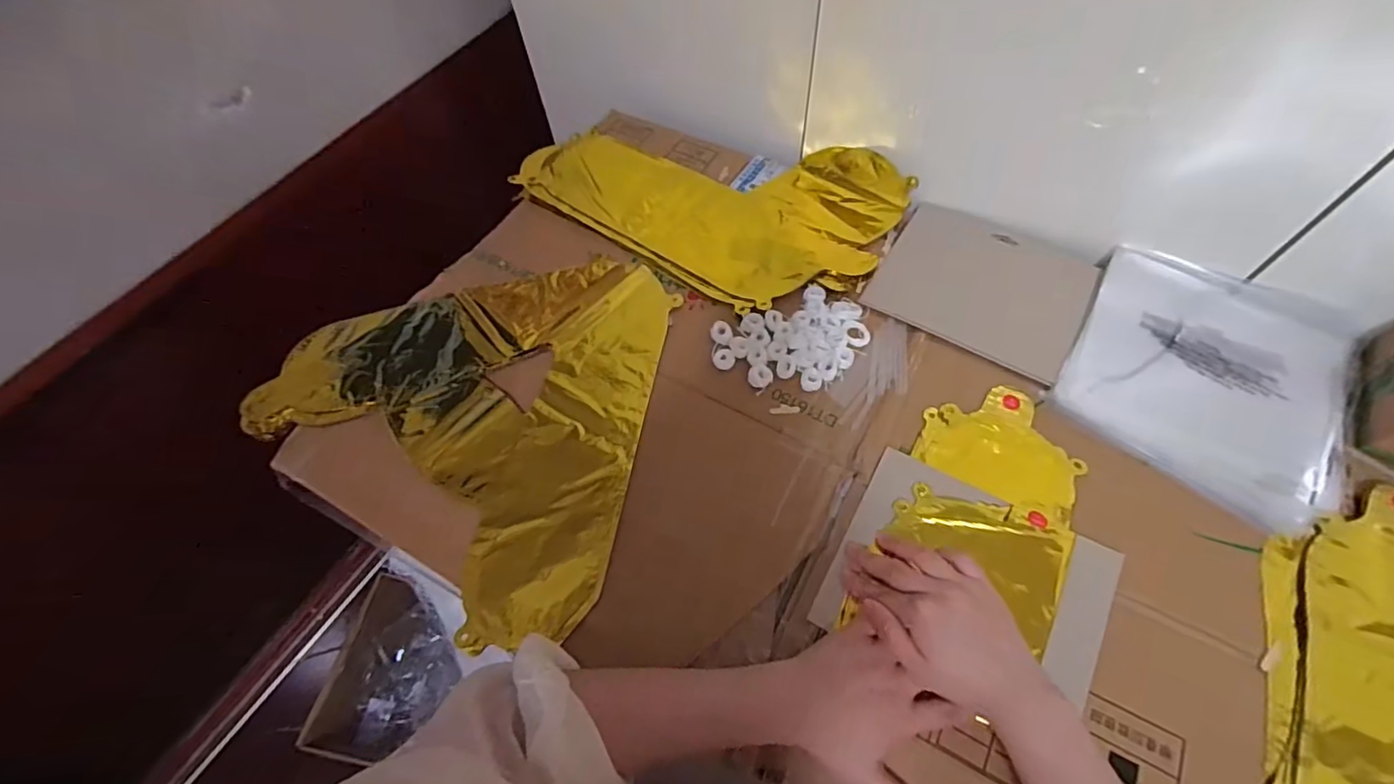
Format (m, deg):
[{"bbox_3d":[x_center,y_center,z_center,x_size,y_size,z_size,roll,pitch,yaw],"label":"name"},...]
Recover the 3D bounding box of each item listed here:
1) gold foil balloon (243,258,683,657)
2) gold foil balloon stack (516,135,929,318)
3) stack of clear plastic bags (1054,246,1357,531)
[{"bbox_3d":[-0.223,0.012,0.536,0.348,0.009,0.354,9,62,8],"label":"gold foil balloon"},{"bbox_3d":[0.008,-0.228,0.660,0.417,0.036,0.232,31,67,18],"label":"gold foil balloon stack"},{"bbox_3d":[0.458,-0.022,0.524,0.207,0.016,0.235,29,66,17],"label":"stack of clear plastic bags"}]

